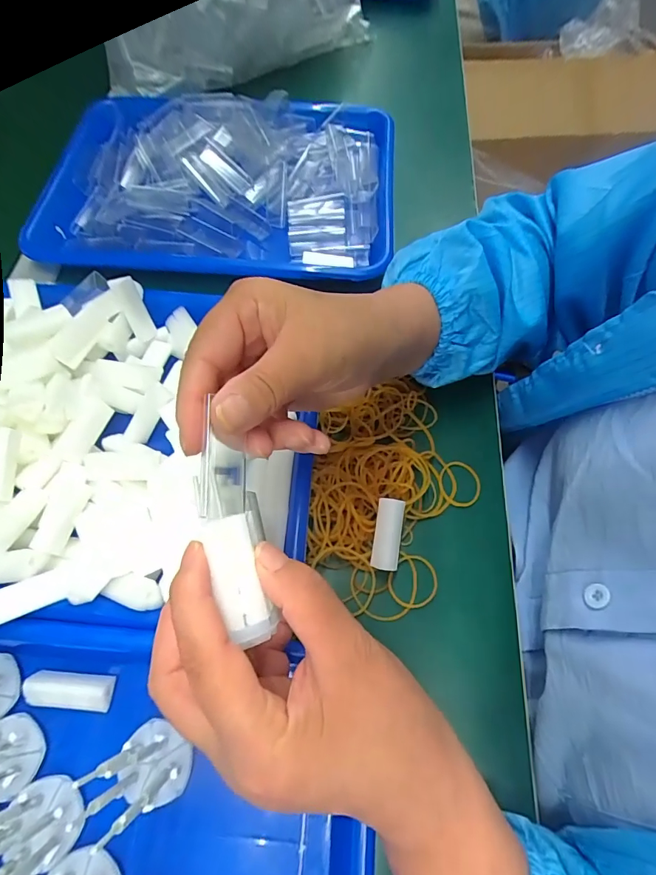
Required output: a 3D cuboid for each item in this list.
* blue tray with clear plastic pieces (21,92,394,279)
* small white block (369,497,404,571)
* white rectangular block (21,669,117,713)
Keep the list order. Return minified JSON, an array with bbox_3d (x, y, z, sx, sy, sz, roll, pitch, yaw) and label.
[{"bbox_3d":[-0.103,-0.254,0.424,0.335,0.044,0.242,5,65,3],"label":"blue tray with clear plastic pieces"},{"bbox_3d":[0.039,0.065,0.289,0.017,0.019,0.045,9,65,5],"label":"small white block"},{"bbox_3d":[-0.148,0.146,0.250,0.047,0.016,0.018,4,65,3],"label":"white rectangular block"}]

